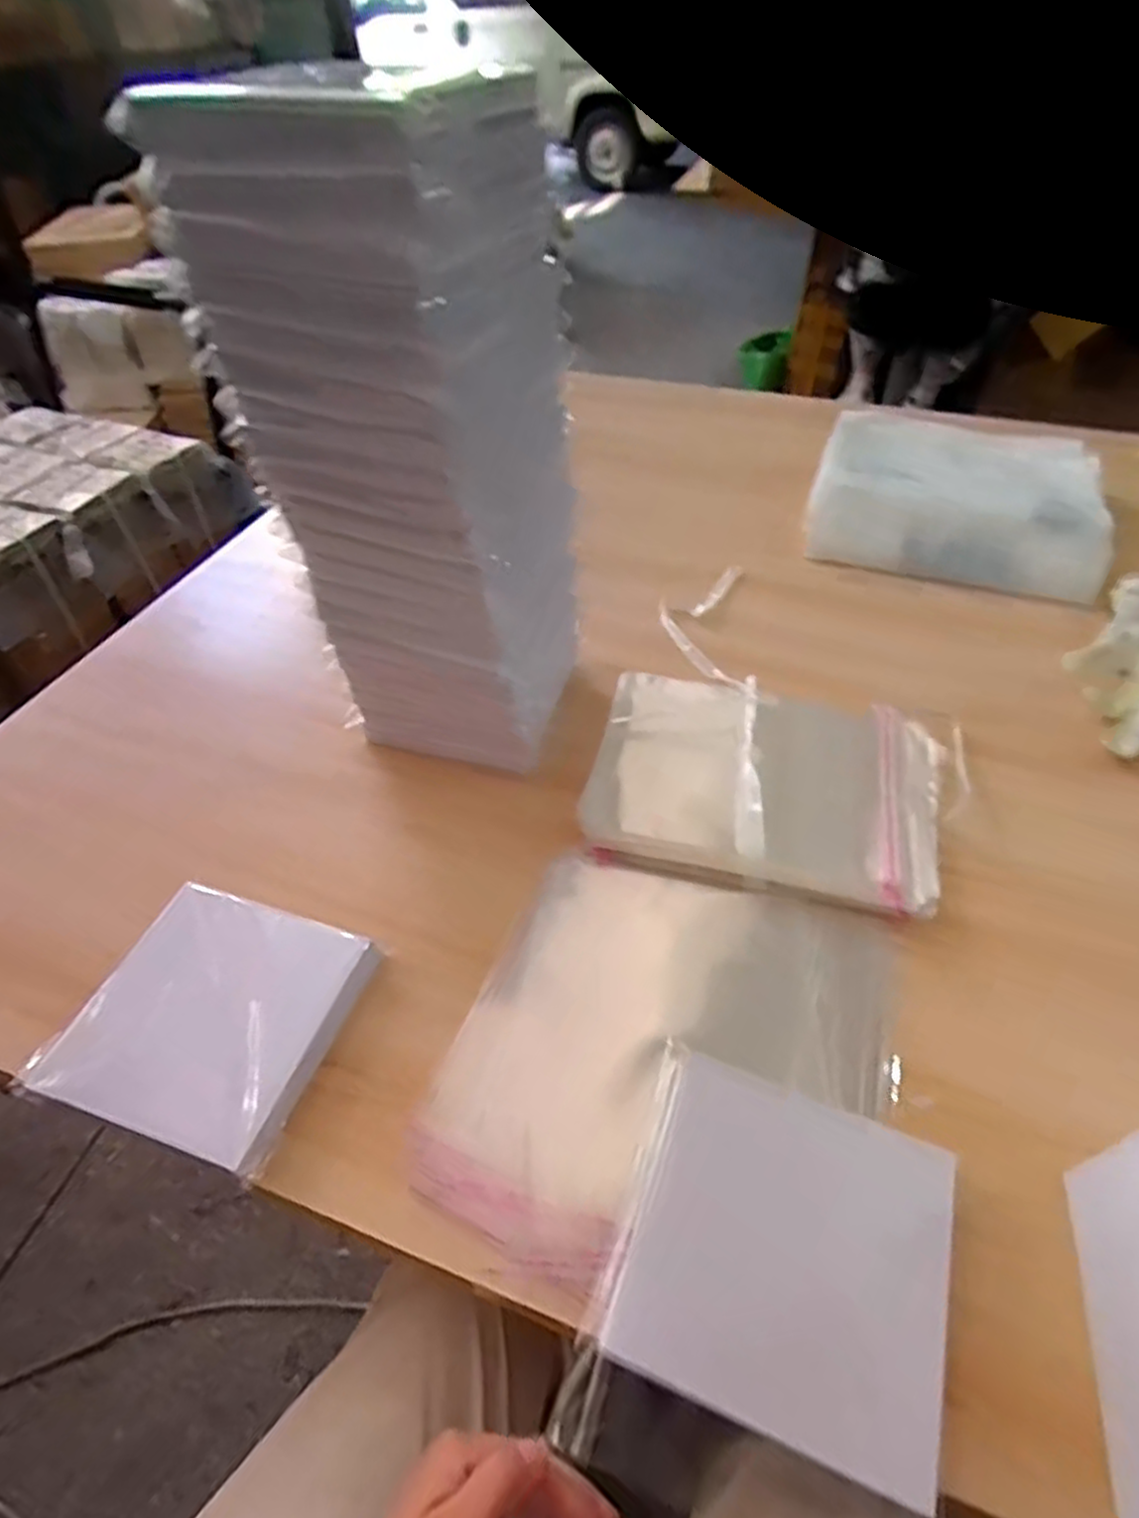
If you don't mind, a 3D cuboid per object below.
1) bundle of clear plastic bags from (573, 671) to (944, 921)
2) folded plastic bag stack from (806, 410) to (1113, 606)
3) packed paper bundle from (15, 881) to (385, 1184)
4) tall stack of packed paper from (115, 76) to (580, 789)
[{"bbox_3d":[0.158,0.014,0.594,0.274,0.042,0.207,12,48,12],"label":"bundle of clear plastic bags"},{"bbox_3d":[0.450,-0.318,0.875,0.304,0.065,0.299,16,49,15],"label":"folded plastic bag stack"},{"bbox_3d":[-0.223,0.158,0.469,0.152,0.024,0.147,14,48,14],"label":"packed paper bundle"},{"bbox_3d":[-0.100,-0.200,0.525,0.177,0.397,0.174,14,49,14],"label":"tall stack of packed paper"}]

